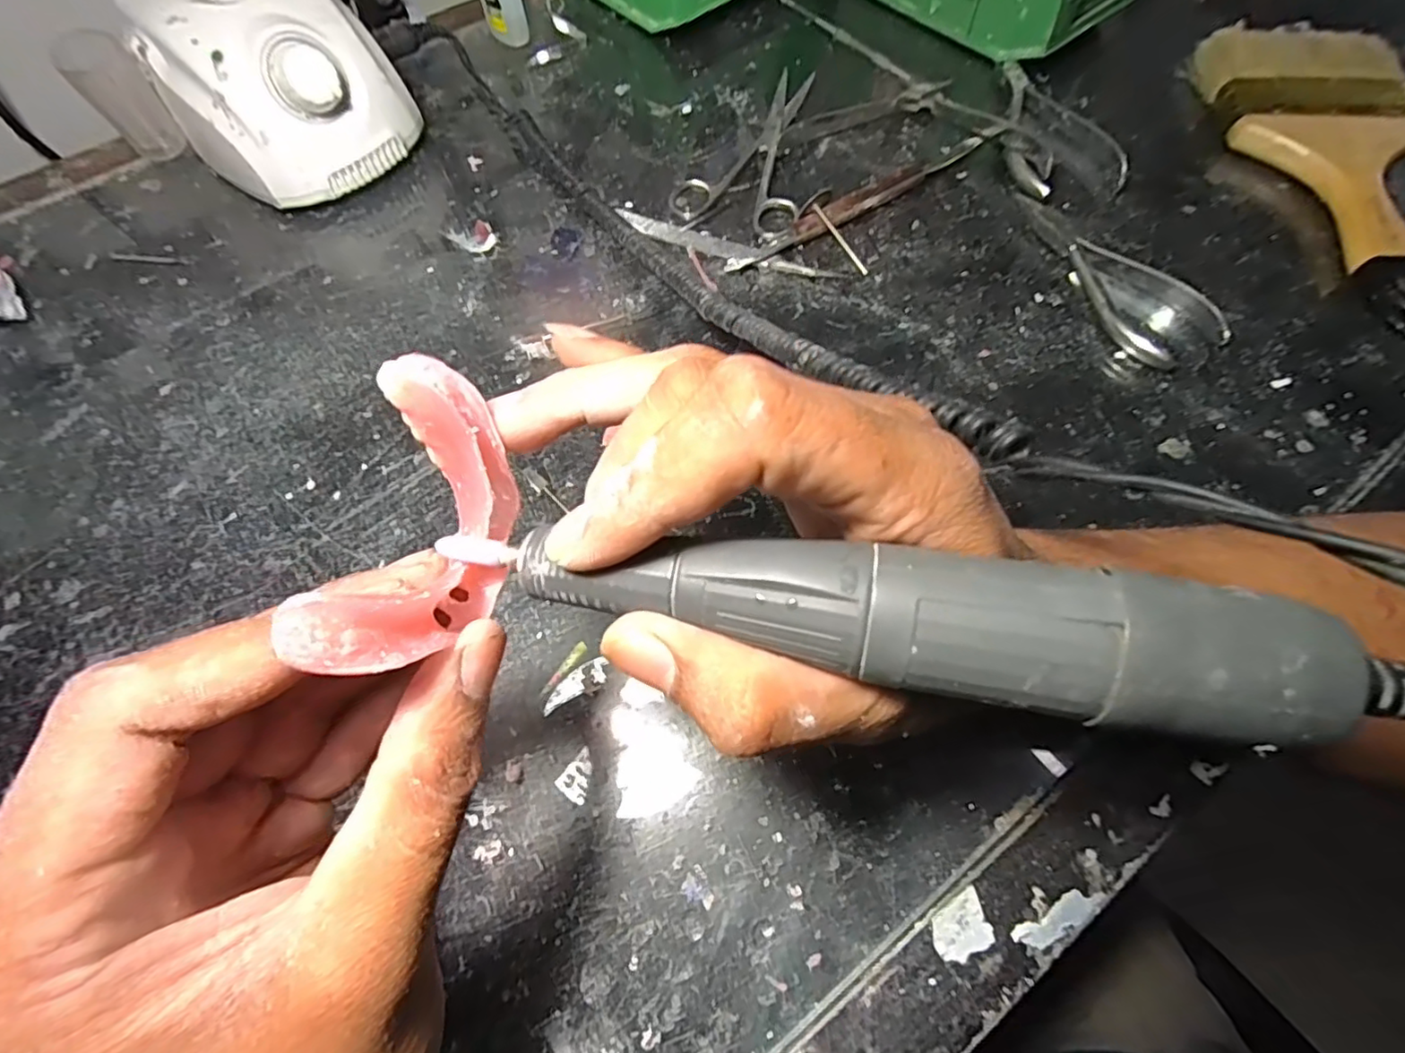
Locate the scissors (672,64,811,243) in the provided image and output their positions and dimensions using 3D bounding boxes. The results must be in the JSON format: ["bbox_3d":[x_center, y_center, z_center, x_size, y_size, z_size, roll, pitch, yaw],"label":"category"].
[{"bbox_3d":[0.028,-0.220,0.356,0.069,0.009,0.130,12,66,7],"label":"scissors"}]

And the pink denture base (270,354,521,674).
[{"bbox_3d":[-0.056,0.004,0.134,0.014,0.053,0.062,5,65,4],"label":"pink denture base"}]

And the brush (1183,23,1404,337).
[{"bbox_3d":[0.347,-0.195,0.329,0.096,0.023,0.223,1,65,2],"label":"brush"}]

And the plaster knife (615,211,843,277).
[{"bbox_3d":[0.011,-0.147,0.324,0.125,0.006,0.017,21,67,11],"label":"plaster knife"}]

